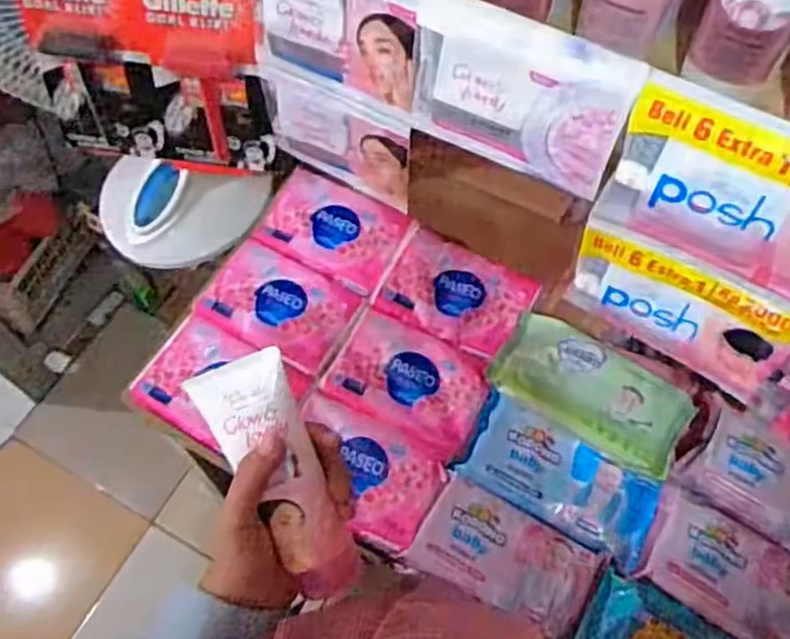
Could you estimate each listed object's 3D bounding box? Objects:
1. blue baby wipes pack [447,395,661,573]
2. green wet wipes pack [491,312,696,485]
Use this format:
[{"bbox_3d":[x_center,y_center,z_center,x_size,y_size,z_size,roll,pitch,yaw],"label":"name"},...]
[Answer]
[{"bbox_3d":[0.153,0.149,0.689,0.181,0.028,0.088,27,67,13],"label":"blue baby wipes pack"},{"bbox_3d":[0.188,0.066,0.698,0.186,0.036,0.094,35,69,16],"label":"green wet wipes pack"}]

